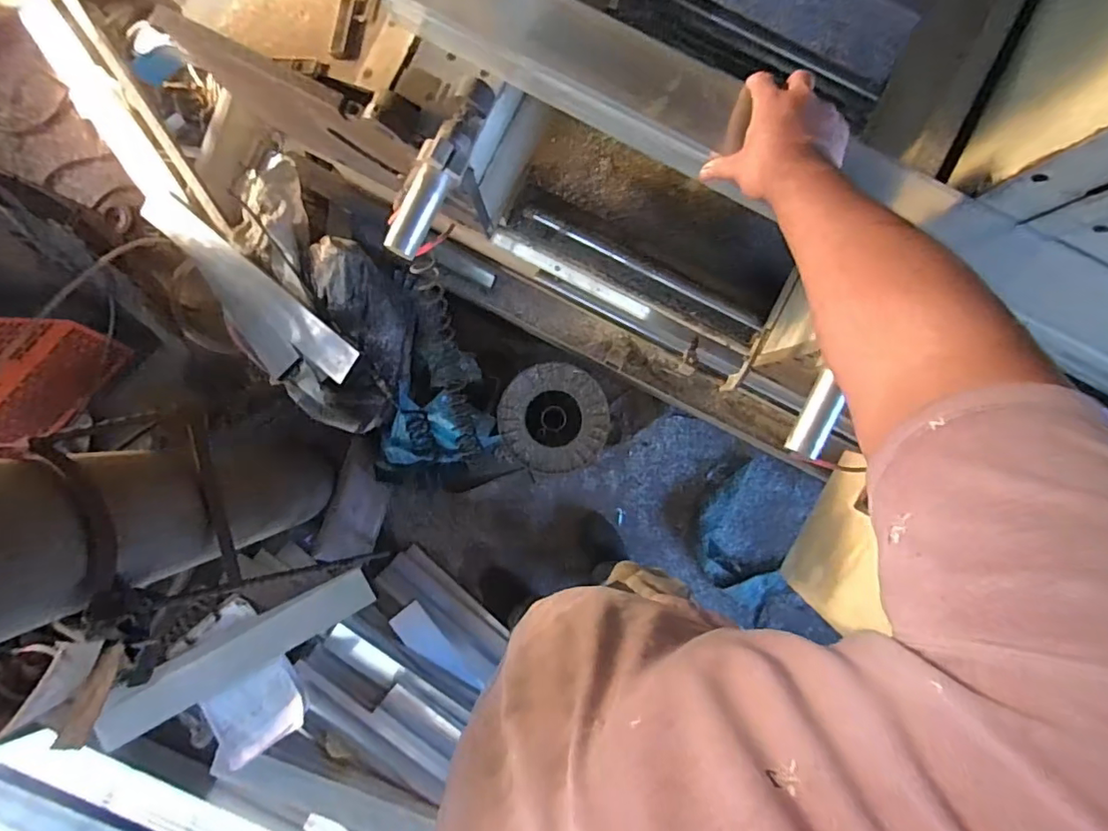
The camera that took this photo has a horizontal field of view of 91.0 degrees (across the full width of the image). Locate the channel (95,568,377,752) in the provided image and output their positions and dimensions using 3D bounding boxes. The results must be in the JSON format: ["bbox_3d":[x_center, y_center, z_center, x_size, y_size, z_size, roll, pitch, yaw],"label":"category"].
[{"bbox_3d":[-0.717,0.542,1.258,0.610,0.058,0.108,-27,90,-17],"label":"channel"}]

